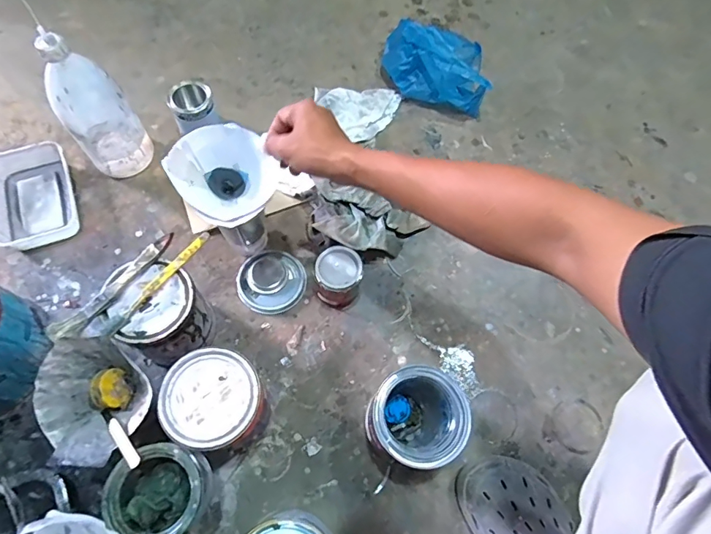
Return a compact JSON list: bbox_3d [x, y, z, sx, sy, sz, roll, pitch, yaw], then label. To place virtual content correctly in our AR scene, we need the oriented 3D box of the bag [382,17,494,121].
[{"bbox_3d":[0.149,-0.380,0.829,0.208,0.115,0.104,18,66,3],"label":"bag"}]

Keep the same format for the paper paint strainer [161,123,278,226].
[{"bbox_3d":[-0.158,-0.109,0.554,0.114,0.084,0.107,1,69,-1],"label":"paper paint strainer"}]

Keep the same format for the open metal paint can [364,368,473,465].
[{"bbox_3d":[0.074,0.189,0.562,0.106,0.131,0.106,2,66,-4],"label":"open metal paint can"}]

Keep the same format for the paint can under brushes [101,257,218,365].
[{"bbox_3d":[-0.244,0.062,0.587,0.095,0.141,0.102,2,66,-4],"label":"paint can under brushes"}]

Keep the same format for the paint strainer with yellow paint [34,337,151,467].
[{"bbox_3d":[-0.290,0.146,0.493,0.116,0.060,0.117,2,66,-4],"label":"paint strainer with yellow paint"}]

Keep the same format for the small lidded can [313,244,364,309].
[{"bbox_3d":[-0.027,0.016,0.658,0.069,0.073,0.074,-2,68,-6],"label":"small lidded can"}]

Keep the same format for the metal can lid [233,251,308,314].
[{"bbox_3d":[-0.130,0.023,0.688,0.100,0.017,0.098,2,66,-4],"label":"metal can lid"}]

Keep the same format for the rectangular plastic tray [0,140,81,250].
[{"bbox_3d":[-0.514,-0.116,0.703,0.121,0.035,0.177,-17,69,-12],"label":"rectangular plastic tray"}]

